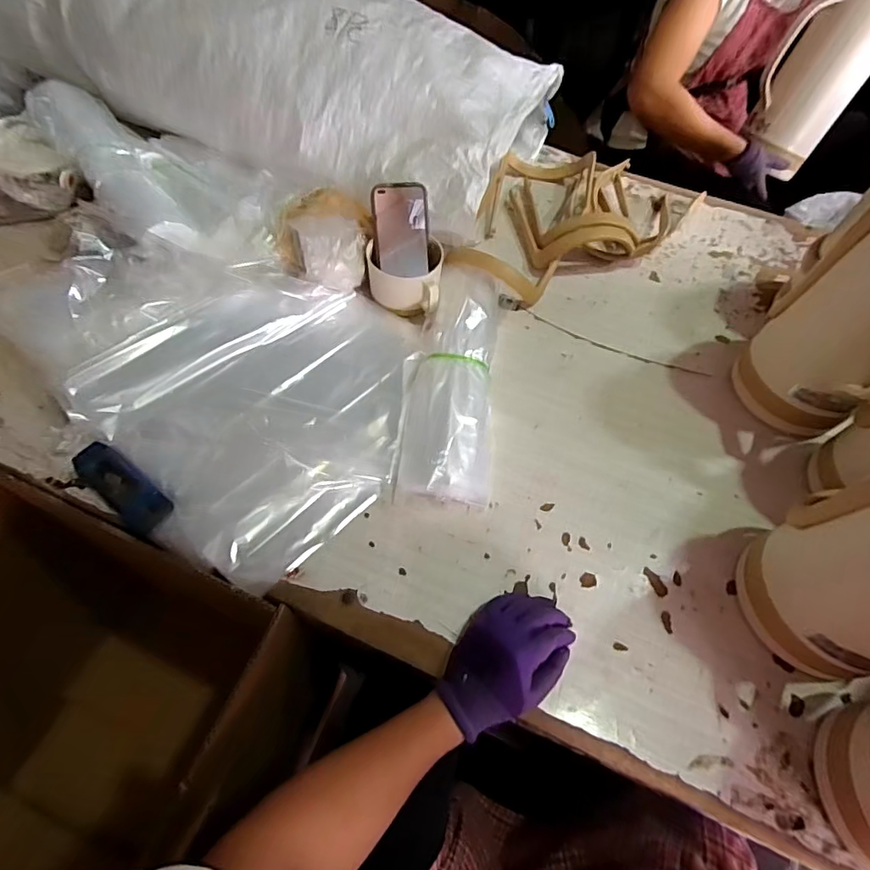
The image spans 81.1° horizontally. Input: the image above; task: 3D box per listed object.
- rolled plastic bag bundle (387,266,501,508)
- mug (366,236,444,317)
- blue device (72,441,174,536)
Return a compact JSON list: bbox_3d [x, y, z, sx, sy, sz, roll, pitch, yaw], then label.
[{"bbox_3d":[0.023,-0.084,0.679,0.119,0.064,0.364,7,58,0],"label":"rolled plastic bag bundle"},{"bbox_3d":[-0.045,-0.233,0.750,0.110,0.064,0.099,8,58,0],"label":"mug"},{"bbox_3d":[-0.362,0.058,0.583,0.135,0.014,0.049,38,80,9],"label":"blue device"}]

